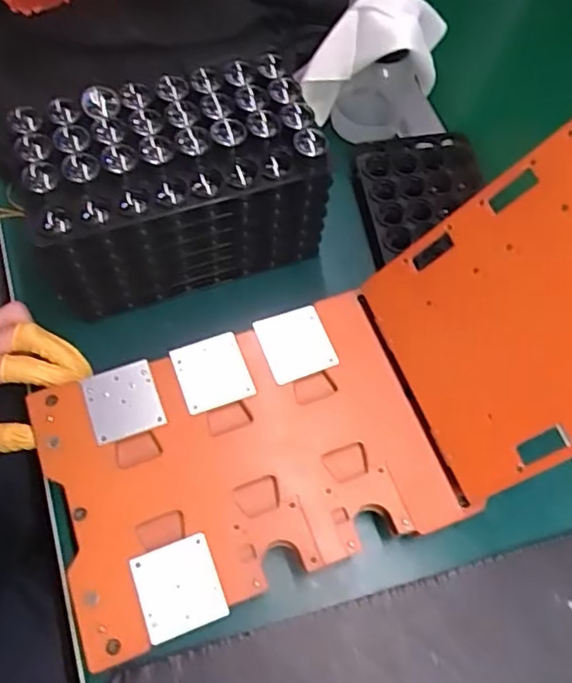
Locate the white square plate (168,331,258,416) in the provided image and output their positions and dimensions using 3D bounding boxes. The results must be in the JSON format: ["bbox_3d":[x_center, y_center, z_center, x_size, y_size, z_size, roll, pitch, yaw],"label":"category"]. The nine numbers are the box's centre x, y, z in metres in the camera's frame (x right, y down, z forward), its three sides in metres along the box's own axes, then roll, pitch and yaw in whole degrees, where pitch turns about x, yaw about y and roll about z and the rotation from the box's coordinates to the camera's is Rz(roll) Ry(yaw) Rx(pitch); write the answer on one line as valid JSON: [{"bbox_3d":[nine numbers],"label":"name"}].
[{"bbox_3d":[-0.049,0.021,0.412,0.045,0.005,0.048,-19,67,-12],"label":"white square plate"}]

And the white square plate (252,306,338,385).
[{"bbox_3d":[0.006,0.001,0.424,0.045,0.005,0.049,-19,67,-12],"label":"white square plate"}]

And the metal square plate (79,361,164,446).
[{"bbox_3d":[-0.105,0.039,0.400,0.044,0.005,0.045,-18,67,-11],"label":"metal square plate"}]

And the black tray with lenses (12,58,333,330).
[{"bbox_3d":[-0.076,-0.103,0.441,0.193,0.126,0.099,-15,66,-10],"label":"black tray with lenses"}]

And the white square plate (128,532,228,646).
[{"bbox_3d":[-0.061,0.140,0.353,0.045,0.004,0.047,-18,67,-11],"label":"white square plate"}]

